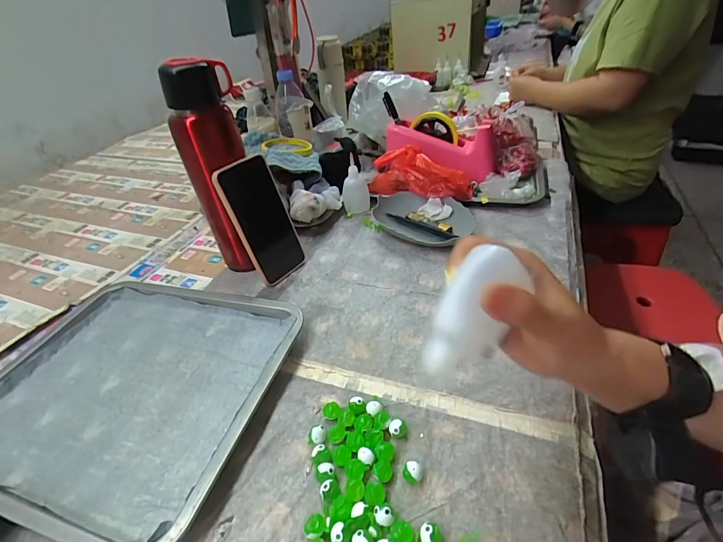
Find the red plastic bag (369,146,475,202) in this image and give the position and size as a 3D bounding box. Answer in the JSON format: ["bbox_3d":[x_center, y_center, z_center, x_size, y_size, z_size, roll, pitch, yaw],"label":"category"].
[{"bbox_3d":[0.097,-0.158,0.613,0.165,0.077,0.048,18,44,29],"label":"red plastic bag"}]

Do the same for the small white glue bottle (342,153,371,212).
[{"bbox_3d":[-0.011,-0.149,0.636,0.046,0.084,0.048,-5,38,3],"label":"small white glue bottle"}]

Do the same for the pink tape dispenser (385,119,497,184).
[{"bbox_3d":[0.141,-0.221,0.652,0.205,0.092,0.089,17,42,9],"label":"pink tape dispenser"}]

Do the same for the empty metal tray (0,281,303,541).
[{"bbox_3d":[-0.249,0.116,0.387,0.322,0.023,0.257,6,40,17],"label":"empty metal tray"}]

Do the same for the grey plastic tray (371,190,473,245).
[{"bbox_3d":[0.088,-0.083,0.577,0.152,0.033,0.104,18,44,29],"label":"grey plastic tray"}]

